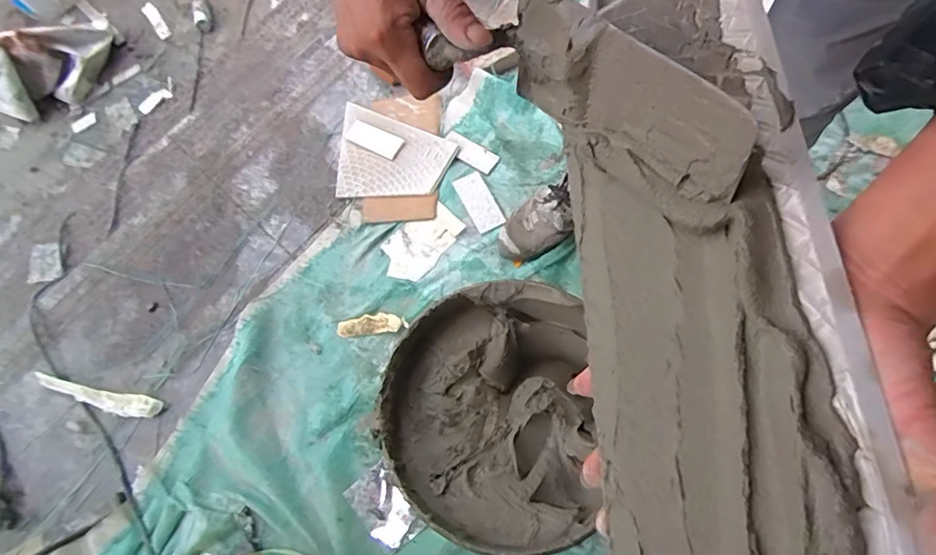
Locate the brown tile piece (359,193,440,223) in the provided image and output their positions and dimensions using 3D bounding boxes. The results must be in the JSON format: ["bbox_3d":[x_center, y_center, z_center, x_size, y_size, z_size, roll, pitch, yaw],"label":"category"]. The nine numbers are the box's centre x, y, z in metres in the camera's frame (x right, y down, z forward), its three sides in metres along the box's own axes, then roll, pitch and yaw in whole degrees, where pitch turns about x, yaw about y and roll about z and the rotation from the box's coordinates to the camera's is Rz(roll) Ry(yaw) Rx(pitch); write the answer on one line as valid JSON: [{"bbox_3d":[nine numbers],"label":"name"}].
[{"bbox_3d":[-0.151,-0.150,1.092,0.165,0.008,0.058,-3,70,6],"label":"brown tile piece"}]

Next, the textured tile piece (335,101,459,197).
[{"bbox_3d":[-0.163,-0.291,1.142,0.256,0.014,0.242,-1,71,7],"label":"textured tile piece"}]

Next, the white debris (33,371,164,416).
[{"bbox_3d":[-0.711,0.229,0.969,0.253,0.021,0.043,10,72,10],"label":"white debris"}]

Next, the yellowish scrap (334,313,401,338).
[{"bbox_3d":[-0.198,0.095,1.002,0.127,0.018,0.042,-9,70,4],"label":"yellowish scrap"}]

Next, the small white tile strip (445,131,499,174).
[{"bbox_3d":[0.003,-0.285,1.144,0.133,0.007,0.053,32,77,16],"label":"small white tile strip"}]

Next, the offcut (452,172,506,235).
[{"bbox_3d":[0.024,-0.164,1.097,0.063,0.006,0.140,-27,70,-3],"label":"offcut"}]

